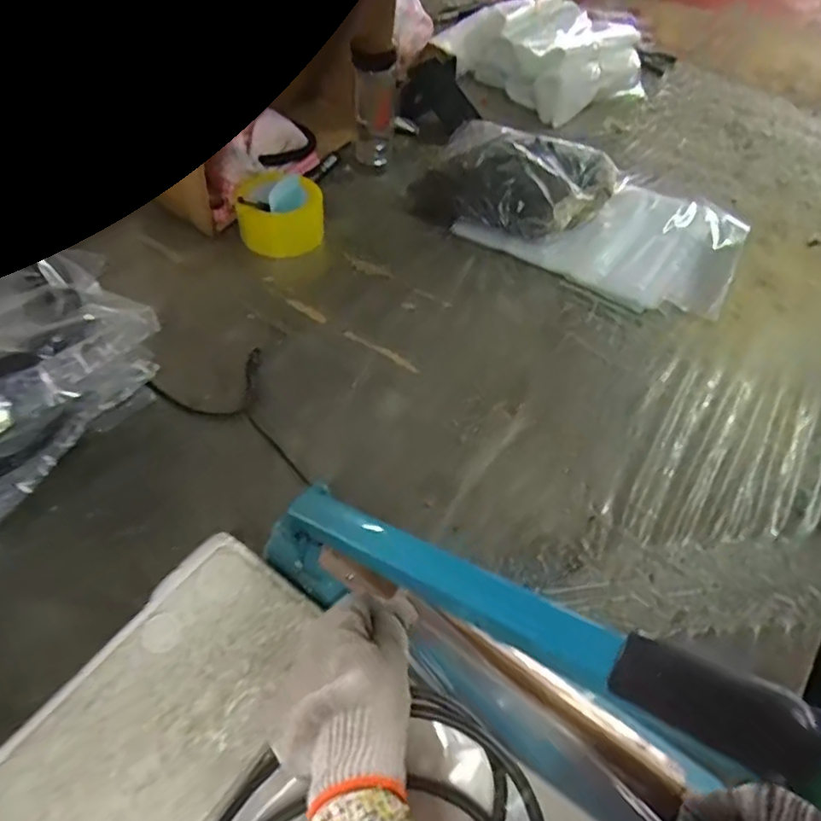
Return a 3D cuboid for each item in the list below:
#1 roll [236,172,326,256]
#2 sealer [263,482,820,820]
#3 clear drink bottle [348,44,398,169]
[{"bbox_3d":[-0.182,-0.285,0.855,0.115,0.072,0.122,2,53,-3],"label":"roll"},{"bbox_3d":[0.064,0.170,0.429,0.380,0.087,0.105,25,53,16],"label":"sealer"},{"bbox_3d":[-0.058,-0.473,0.943,0.063,0.181,0.077,0,53,-5],"label":"clear drink bottle"}]

